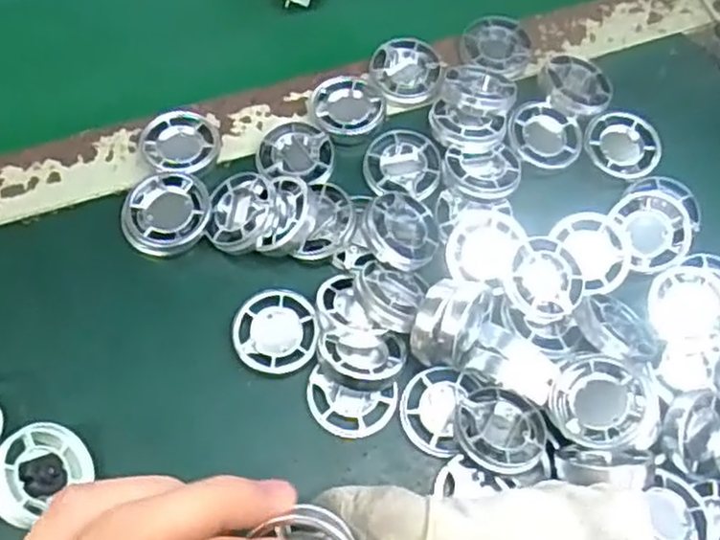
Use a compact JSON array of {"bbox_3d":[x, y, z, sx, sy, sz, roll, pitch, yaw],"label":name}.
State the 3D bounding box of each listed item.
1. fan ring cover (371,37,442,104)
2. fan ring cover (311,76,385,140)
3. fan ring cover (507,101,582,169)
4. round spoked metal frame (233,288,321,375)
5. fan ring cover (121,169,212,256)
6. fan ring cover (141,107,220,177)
[{"bbox_3d":[0.025,-0.108,0.406,0.036,0.006,0.039,-9,68,-7],"label":"fan ring cover"},{"bbox_3d":[-0.006,-0.088,0.389,0.037,0.004,0.039,13,67,3],"label":"fan ring cover"},{"bbox_3d":[0.095,-0.070,0.385,0.038,0.008,0.037,1,67,-3],"label":"fan ring cover"},{"bbox_3d":[-0.038,0.028,0.342,0.038,0.008,0.040,1,67,-3],"label":"round spoked metal frame"},{"bbox_3d":[-0.092,-0.026,0.360,0.041,0.019,0.041,-21,70,-11],"label":"fan ring cover"},{"bbox_3d":[-0.091,-0.064,0.382,0.039,0.012,0.037,16,67,4],"label":"fan ring cover"}]

